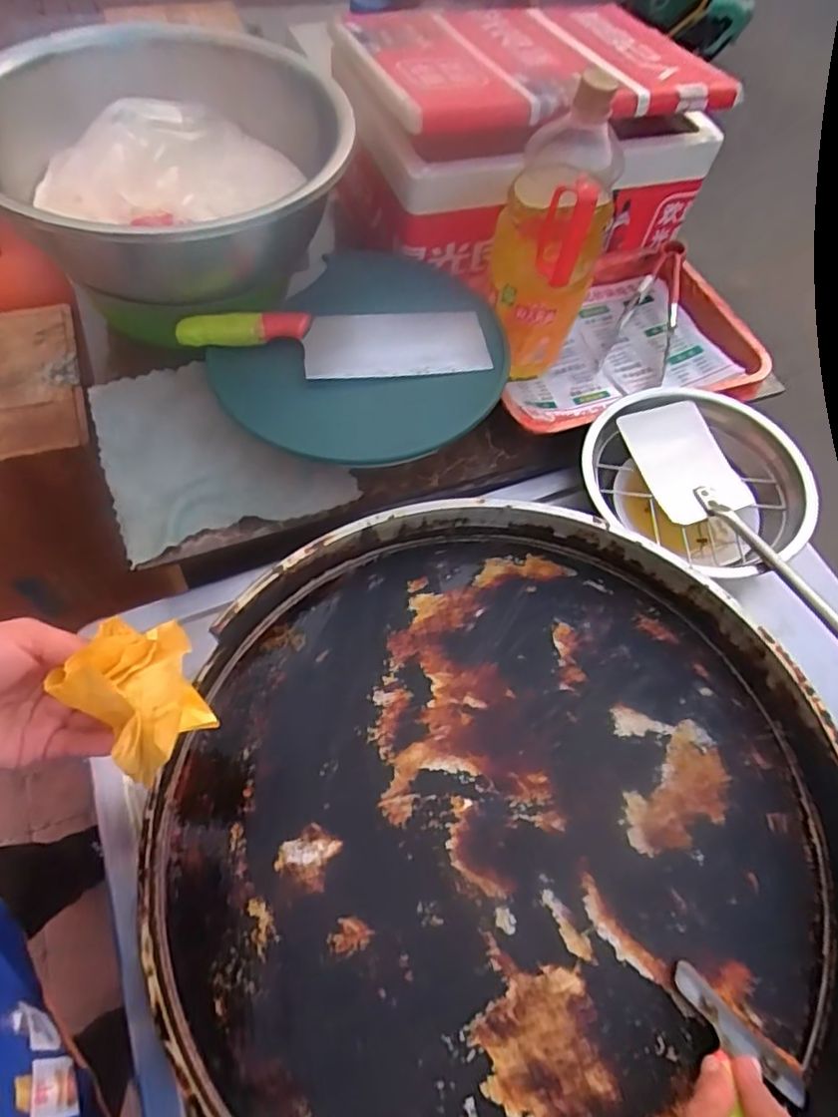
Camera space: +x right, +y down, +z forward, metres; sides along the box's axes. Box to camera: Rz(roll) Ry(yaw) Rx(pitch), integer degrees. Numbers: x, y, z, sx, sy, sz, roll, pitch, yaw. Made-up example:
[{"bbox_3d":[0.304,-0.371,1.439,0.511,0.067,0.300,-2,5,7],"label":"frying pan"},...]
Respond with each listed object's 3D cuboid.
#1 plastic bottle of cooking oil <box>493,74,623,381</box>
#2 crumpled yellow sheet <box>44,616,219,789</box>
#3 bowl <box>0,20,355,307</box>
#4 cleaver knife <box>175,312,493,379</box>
[{"bbox_3d":[0.131,-0.323,0.648,0.109,0.262,0.097,16,62,5],"label":"plastic bottle of cooking oil"},{"bbox_3d":[-0.150,0.068,0.336,0.062,0.045,0.079,-40,71,-21],"label":"crumpled yellow sheet"},{"bbox_3d":[-0.264,-0.400,0.632,0.366,0.136,0.366,2,62,-4],"label":"bowl"},{"bbox_3d":[-0.081,-0.217,0.621,0.300,0.038,0.096,-5,62,-8],"label":"cleaver knife"}]

